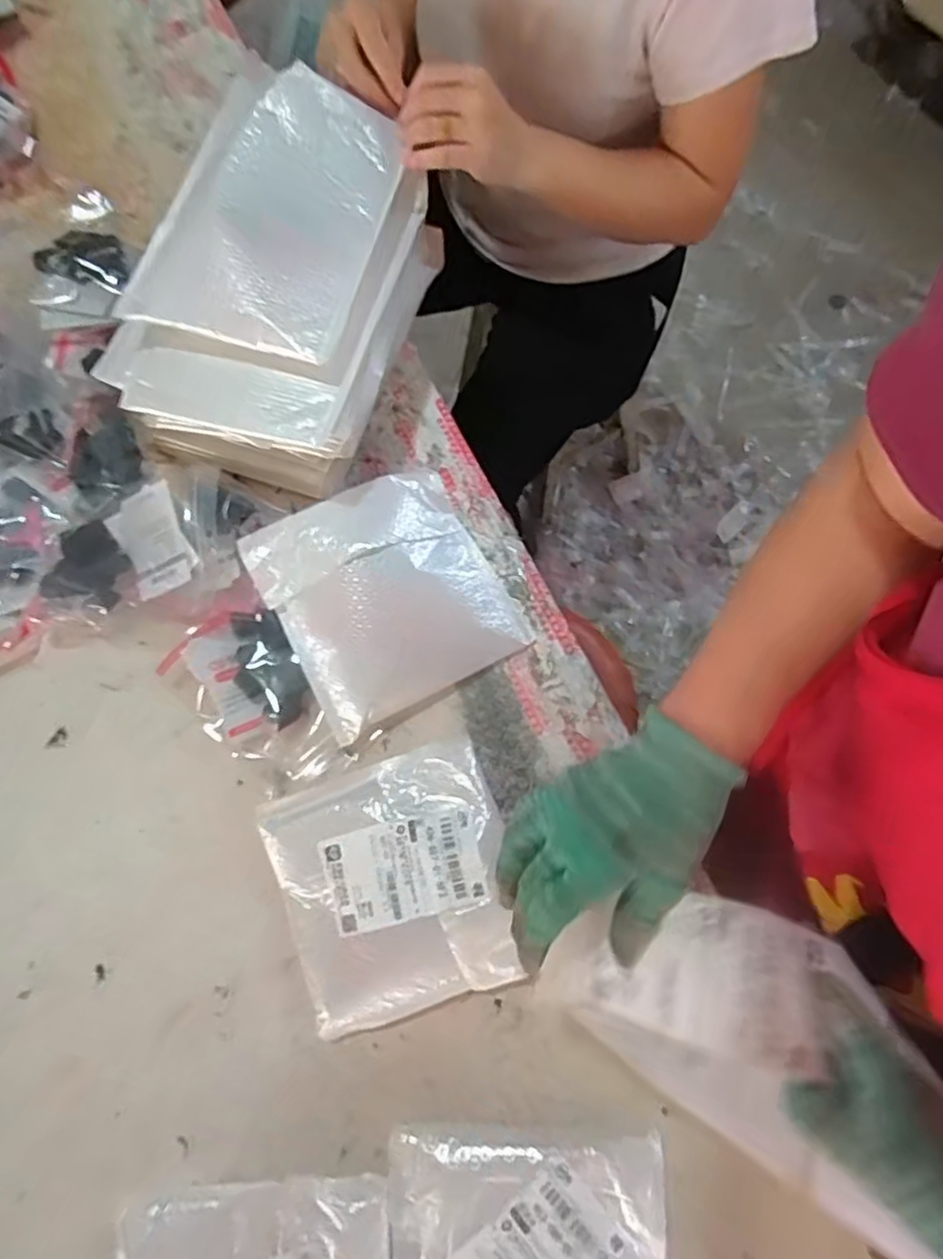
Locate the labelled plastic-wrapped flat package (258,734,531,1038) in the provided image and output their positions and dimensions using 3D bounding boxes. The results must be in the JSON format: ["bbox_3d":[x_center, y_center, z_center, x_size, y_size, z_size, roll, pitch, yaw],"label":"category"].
[{"bbox_3d":[-0.060,0.199,0.523,0.180,0.038,0.187,-18,73,-6],"label":"labelled plastic-wrapped flat package"}]

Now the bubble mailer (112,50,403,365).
[{"bbox_3d":[-0.173,-0.366,0.572,0.194,0.051,0.264,18,73,6],"label":"bubble mailer"}]

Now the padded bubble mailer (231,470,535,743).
[{"bbox_3d":[-0.077,-0.035,0.594,0.188,0.055,0.200,-28,75,-9],"label":"padded bubble mailer"}]

